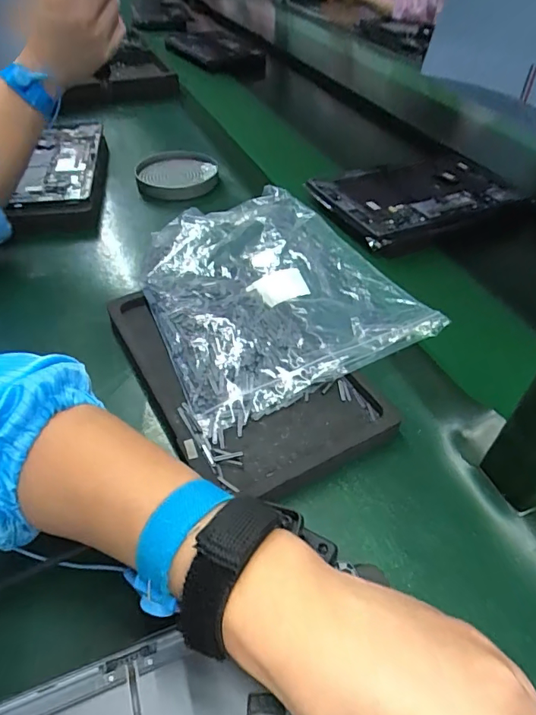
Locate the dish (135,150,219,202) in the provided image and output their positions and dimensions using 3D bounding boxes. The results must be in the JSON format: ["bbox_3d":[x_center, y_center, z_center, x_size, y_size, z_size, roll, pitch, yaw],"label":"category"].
[{"bbox_3d":[-0.127,-0.258,0.667,0.109,0.020,0.107,-4,47,-7],"label":"dish"}]

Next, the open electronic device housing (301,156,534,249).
[{"bbox_3d":[0.204,-0.225,0.639,0.275,0.017,0.173,-22,52,-22],"label":"open electronic device housing"}]

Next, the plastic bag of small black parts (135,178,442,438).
[{"bbox_3d":[-0.011,-0.079,0.468,0.223,0.034,0.293,-19,50,-19],"label":"plastic bag of small black parts"}]

